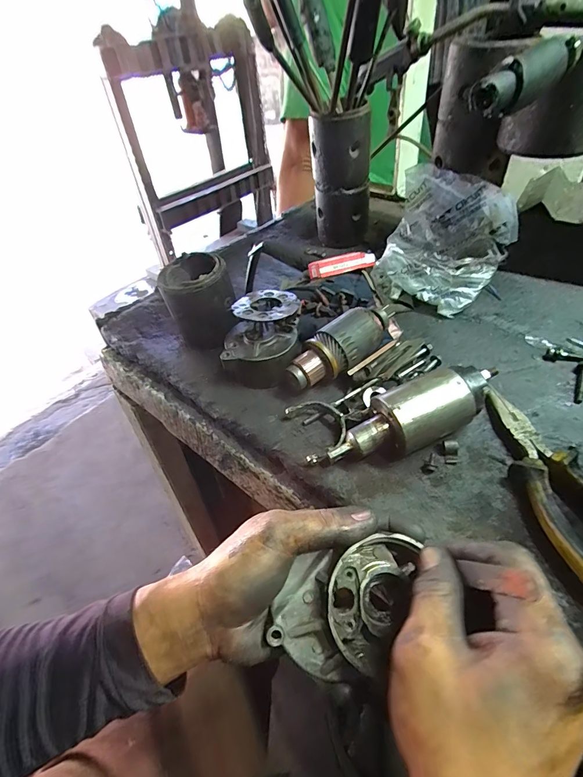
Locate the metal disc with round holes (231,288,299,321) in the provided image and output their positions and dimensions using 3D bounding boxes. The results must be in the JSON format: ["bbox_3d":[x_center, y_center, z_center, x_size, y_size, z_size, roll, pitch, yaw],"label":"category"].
[{"bbox_3d":[-0.027,-0.089,0.404,0.070,0.010,0.062,-21,48,-13],"label":"metal disc with round holes"}]

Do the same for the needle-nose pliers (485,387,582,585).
[{"bbox_3d":[0.196,0.068,0.292,0.051,0.020,0.173,-9,44,-1],"label":"needle-nose pliers"}]

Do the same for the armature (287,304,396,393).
[{"bbox_3d":[0.057,-0.047,0.401,0.150,0.045,0.048,-34,50,-25],"label":"armature"}]

